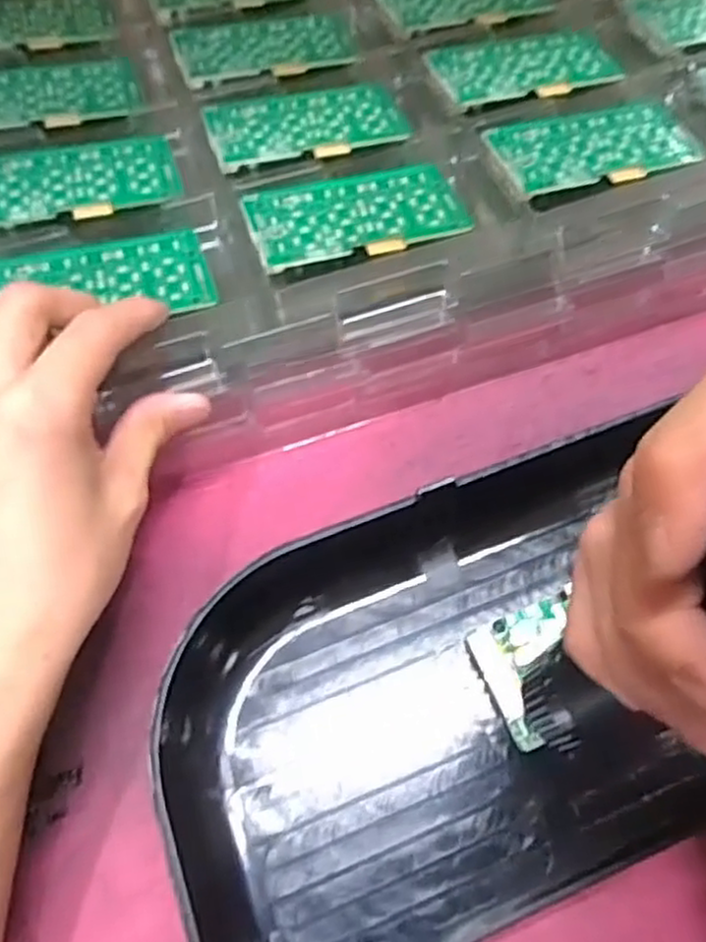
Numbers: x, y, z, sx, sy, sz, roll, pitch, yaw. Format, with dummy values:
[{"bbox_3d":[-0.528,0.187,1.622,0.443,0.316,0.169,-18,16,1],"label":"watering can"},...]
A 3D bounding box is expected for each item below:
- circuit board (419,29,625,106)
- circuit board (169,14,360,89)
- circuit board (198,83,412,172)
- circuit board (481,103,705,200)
[{"bbox_3d":[0.087,-0.209,0.381,0.095,0.010,0.050,-22,64,-11],"label":"circuit board"},{"bbox_3d":[-0.044,-0.226,0.396,0.097,0.004,0.049,-12,61,-12],"label":"circuit board"},{"bbox_3d":[-0.022,-0.169,0.362,0.094,0.005,0.050,-17,62,-14],"label":"circuit board"},{"bbox_3d":[0.112,-0.152,0.345,0.094,0.010,0.047,-16,63,-8],"label":"circuit board"}]

